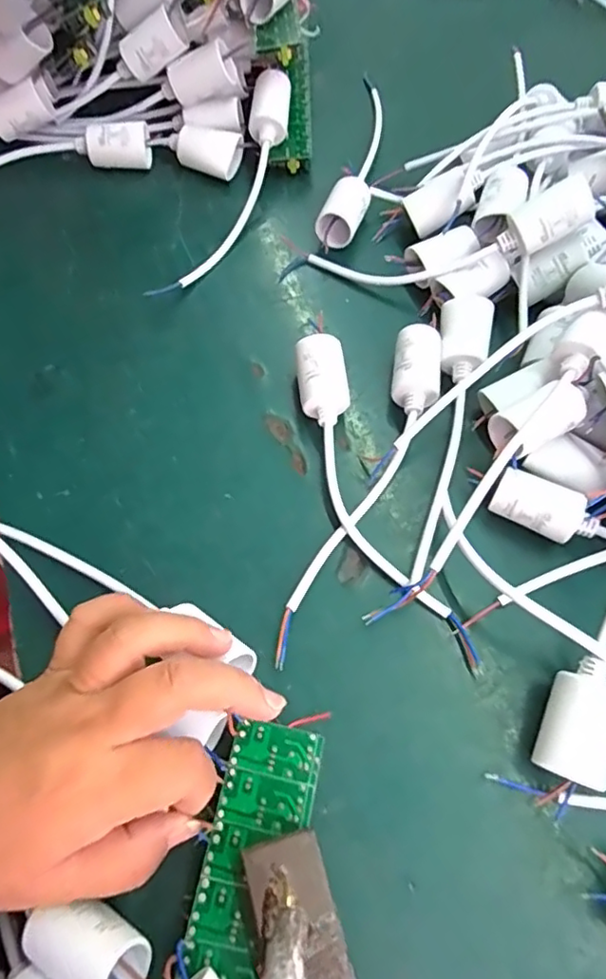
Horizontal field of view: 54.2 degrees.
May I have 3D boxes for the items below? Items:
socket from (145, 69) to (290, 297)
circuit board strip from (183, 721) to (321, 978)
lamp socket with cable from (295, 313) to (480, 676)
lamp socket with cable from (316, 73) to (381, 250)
[{"bbox_3d":[-0.051,-0.207,0.414,0.030,0.031,0.191,20,79,10],"label":"socket"},{"bbox_3d":[-0.030,0.195,0.221,0.039,0.006,0.201,10,63,5],"label":"circuit board strip"},{"bbox_3d":[0.035,-0.002,0.320,0.037,0.030,0.208,-18,66,-8],"label":"lamp socket with cable"},{"bbox_3d":[0.045,-0.255,0.442,0.030,0.028,0.197,12,65,6],"label":"lamp socket with cable"}]

